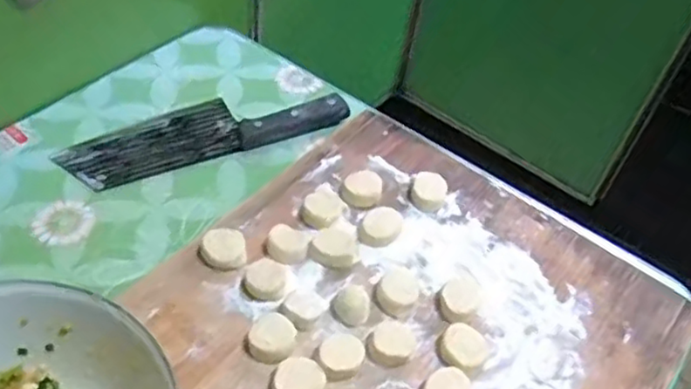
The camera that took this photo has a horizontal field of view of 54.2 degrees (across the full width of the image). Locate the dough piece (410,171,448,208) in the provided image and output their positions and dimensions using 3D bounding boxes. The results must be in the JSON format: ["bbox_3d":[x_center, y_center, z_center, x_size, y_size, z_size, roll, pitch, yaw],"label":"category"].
[{"bbox_3d":[0.075,-0.004,0.609,0.032,0.015,0.038,13,47,7],"label":"dough piece"}]

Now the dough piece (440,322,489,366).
[{"bbox_3d":[0.088,0.113,0.499,0.033,0.019,0.030,3,47,-3],"label":"dough piece"}]

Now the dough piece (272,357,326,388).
[{"bbox_3d":[-0.032,0.129,0.467,0.035,0.010,0.032,3,47,-3],"label":"dough piece"}]

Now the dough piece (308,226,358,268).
[{"bbox_3d":[-0.010,0.041,0.557,0.039,0.020,0.039,2,47,-4],"label":"dough piece"}]

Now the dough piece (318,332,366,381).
[{"bbox_3d":[-0.003,0.115,0.482,0.032,0.012,0.032,-3,47,-8],"label":"dough piece"}]

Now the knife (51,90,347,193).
[{"bbox_3d":[-0.135,-0.067,0.656,0.267,0.014,0.082,-18,51,-21],"label":"knife"}]

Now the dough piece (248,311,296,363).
[{"bbox_3d":[-0.053,0.104,0.489,0.031,0.017,0.032,3,47,-3],"label":"dough piece"}]

